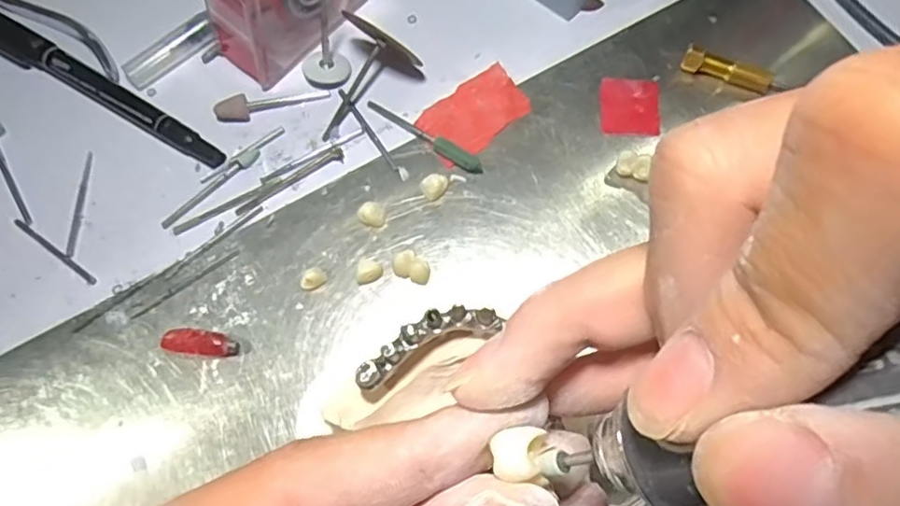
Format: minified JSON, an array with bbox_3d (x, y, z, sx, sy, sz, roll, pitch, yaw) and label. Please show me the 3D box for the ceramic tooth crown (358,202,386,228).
[{"bbox_3d":[-0.029,-0.014,0.230,0.009,0.007,0.009,-1,71,3],"label":"ceramic tooth crown"}]

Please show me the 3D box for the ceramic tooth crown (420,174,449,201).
[{"bbox_3d":[-0.005,-0.025,0.232,0.010,0.006,0.008,-32,72,-8],"label":"ceramic tooth crown"}]

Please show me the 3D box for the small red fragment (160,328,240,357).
[{"bbox_3d":[-0.087,0.032,0.217,0.025,0.007,0.009,8,71,6],"label":"small red fragment"}]

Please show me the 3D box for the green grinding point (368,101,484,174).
[{"bbox_3d":[-0.011,-0.046,0.240,0.053,0.006,0.007,31,75,13],"label":"green grinding point"}]

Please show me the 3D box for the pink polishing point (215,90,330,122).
[{"bbox_3d":[-0.071,-0.062,0.249,0.044,0.008,0.009,-18,71,-3],"label":"pink polishing point"}]

